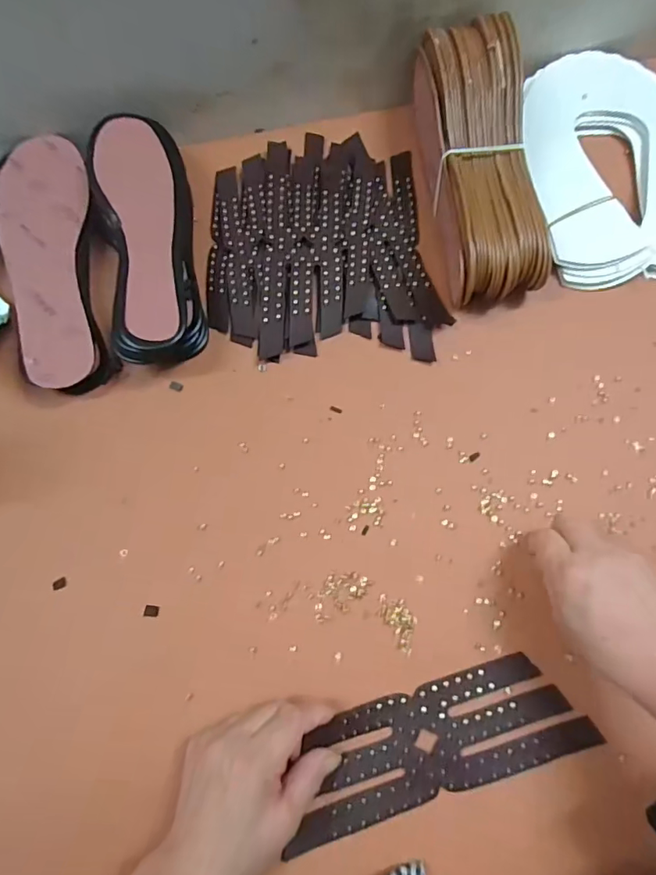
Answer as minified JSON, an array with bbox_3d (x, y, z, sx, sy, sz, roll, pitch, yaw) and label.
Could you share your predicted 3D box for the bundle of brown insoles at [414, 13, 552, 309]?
[{"bbox_3d":[0.128,-0.236,0.441,0.083,0.071,0.237,-6,76,-2],"label":"bundle of brown insoles"}]

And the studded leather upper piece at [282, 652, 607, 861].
[{"bbox_3d":[0.074,0.208,0.348,0.210,0.010,0.070,-15,76,-8],"label":"studded leather upper piece"}]

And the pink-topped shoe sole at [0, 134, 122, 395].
[{"bbox_3d":[-0.231,-0.150,0.433,0.079,0.030,0.235,-17,76,-5],"label":"pink-topped shoe sole"}]

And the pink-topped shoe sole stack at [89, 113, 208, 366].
[{"bbox_3d":[-0.154,-0.166,0.435,0.077,0.050,0.220,-9,76,-3],"label":"pink-topped shoe sole stack"}]

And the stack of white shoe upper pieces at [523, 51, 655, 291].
[{"bbox_3d":[0.276,-0.262,0.483,0.163,0.017,0.253,-2,76,-1],"label":"stack of white shoe upper pieces"}]

